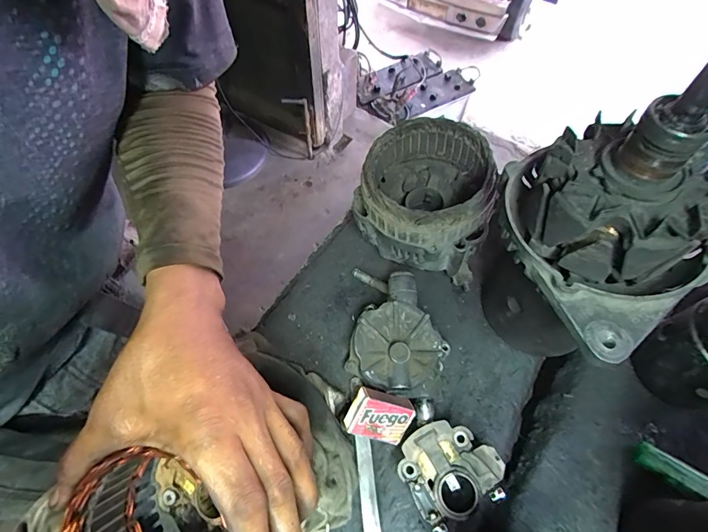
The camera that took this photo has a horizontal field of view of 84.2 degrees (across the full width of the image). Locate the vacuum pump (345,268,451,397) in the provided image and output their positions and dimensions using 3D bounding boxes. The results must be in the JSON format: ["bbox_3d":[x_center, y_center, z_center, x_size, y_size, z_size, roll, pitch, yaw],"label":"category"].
[{"bbox_3d":[0.042,0.059,0.384,0.099,0.063,0.131,8,61,5],"label":"vacuum pump"}]

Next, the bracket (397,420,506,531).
[{"bbox_3d":[0.078,0.170,0.328,0.072,0.039,0.071,-25,63,-13],"label":"bracket"}]

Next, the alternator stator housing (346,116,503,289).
[{"bbox_3d":[0.074,-0.071,0.413,0.134,0.107,0.132,14,61,9],"label":"alternator stator housing"}]

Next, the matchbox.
[{"bbox_3d":[0.022,0.132,0.344,0.053,0.015,0.043,30,96,-18],"label":"matchbox"}]

